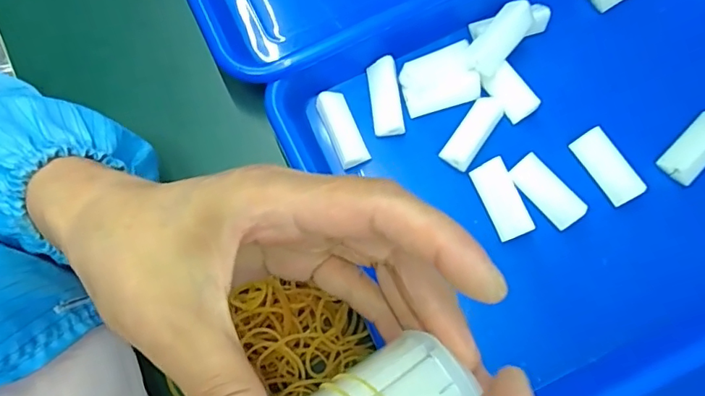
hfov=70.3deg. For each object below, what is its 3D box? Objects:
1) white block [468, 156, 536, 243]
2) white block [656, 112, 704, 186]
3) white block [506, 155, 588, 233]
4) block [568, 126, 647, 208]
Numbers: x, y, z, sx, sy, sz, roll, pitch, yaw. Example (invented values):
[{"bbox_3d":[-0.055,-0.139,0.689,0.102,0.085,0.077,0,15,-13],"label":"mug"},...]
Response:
[{"bbox_3d":[0.087,0.001,0.289,0.020,0.011,0.045,-24,79,-5],"label":"white block"},{"bbox_3d":[0.204,-0.030,0.293,0.022,0.012,0.045,44,82,8],"label":"white block"},{"bbox_3d":[0.113,-0.003,0.290,0.019,0.010,0.045,-43,81,-8],"label":"white block"},{"bbox_3d":[0.149,-0.018,0.293,0.017,0.013,0.045,-34,80,-7],"label":"block"}]

